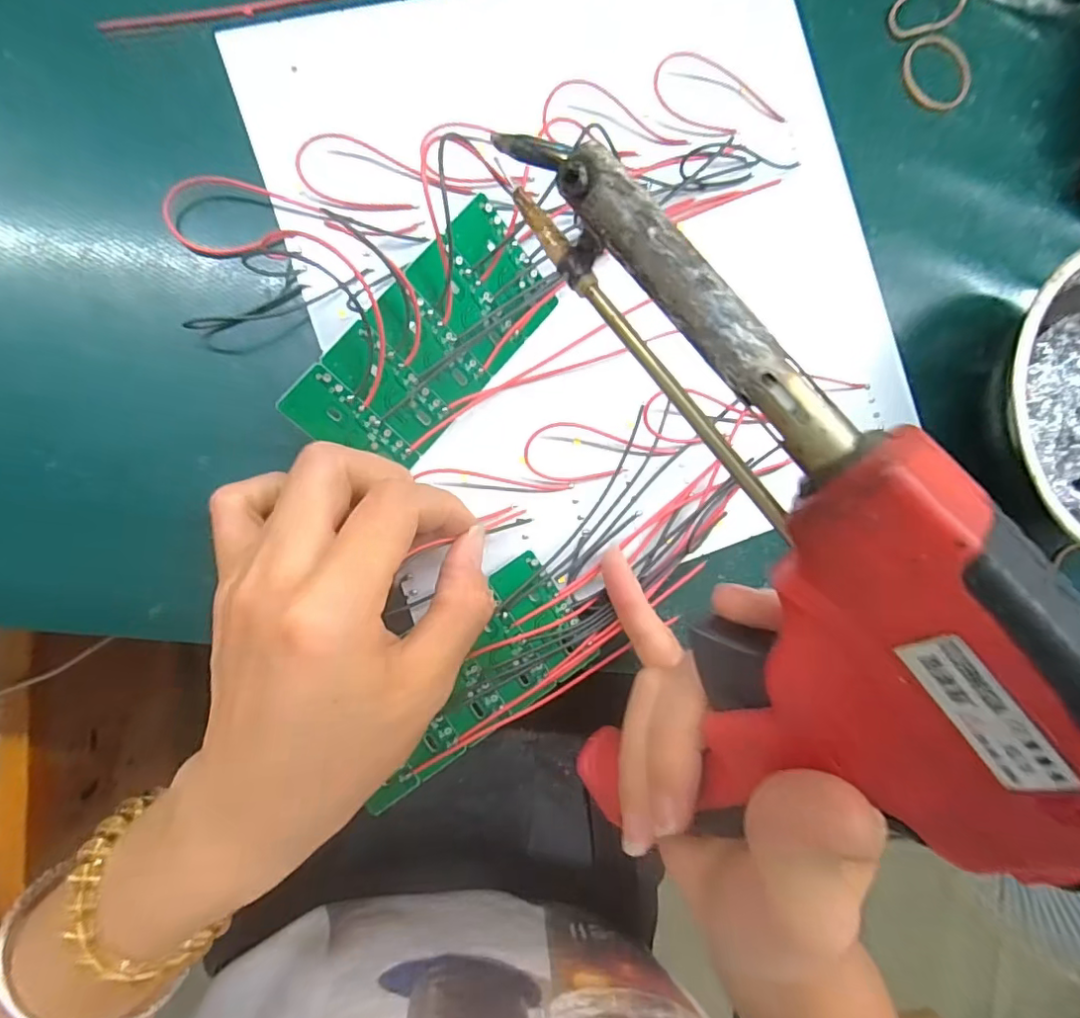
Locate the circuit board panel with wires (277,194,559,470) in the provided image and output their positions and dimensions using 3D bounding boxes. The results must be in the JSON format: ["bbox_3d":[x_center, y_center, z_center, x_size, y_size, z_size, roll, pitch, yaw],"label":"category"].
[{"bbox_3d":[-0.037,-0.057,0.194,0.100,0.004,0.047,-50,124,-7],"label":"circuit board panel with wires"}]

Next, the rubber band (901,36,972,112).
[{"bbox_3d":[0.180,-0.196,0.247,0.033,0.004,0.035,0,88,-9],"label":"rubber band"}]

